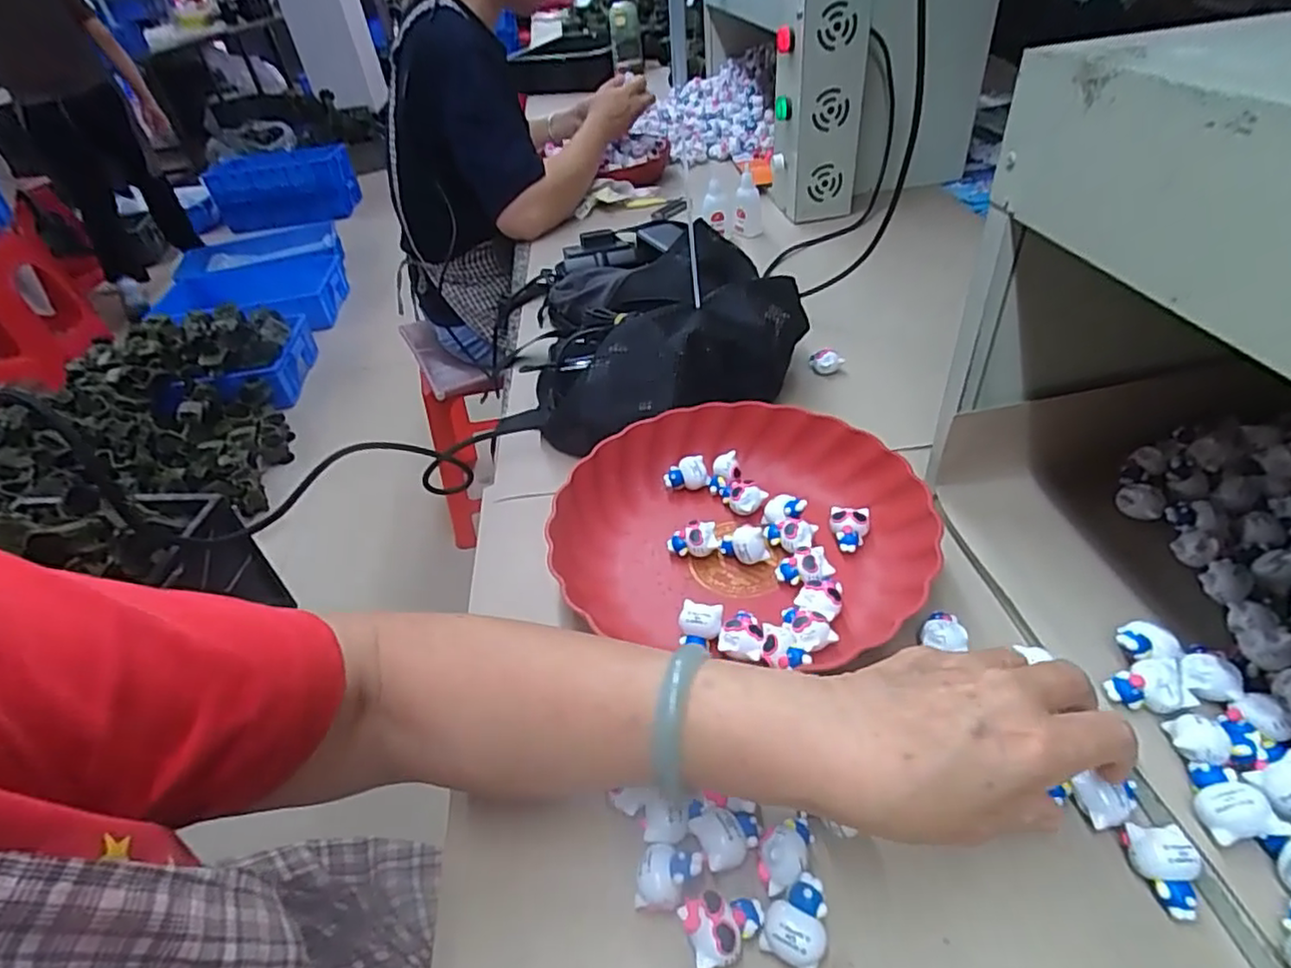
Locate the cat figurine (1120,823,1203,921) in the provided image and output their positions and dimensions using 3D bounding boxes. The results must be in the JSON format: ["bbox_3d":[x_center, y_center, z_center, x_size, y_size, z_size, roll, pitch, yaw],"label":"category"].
[{"bbox_3d":[0.226,0.167,0.283,0.023,0.019,0.033,2,40,11],"label":"cat figurine"}]

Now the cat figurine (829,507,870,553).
[{"bbox_3d":[0.140,0.031,0.449,0.026,0.022,0.029,6,41,14],"label":"cat figurine"}]

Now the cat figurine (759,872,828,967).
[{"bbox_3d":[0.066,0.188,0.278,0.025,0.023,0.031,22,47,30],"label":"cat figurine"}]

